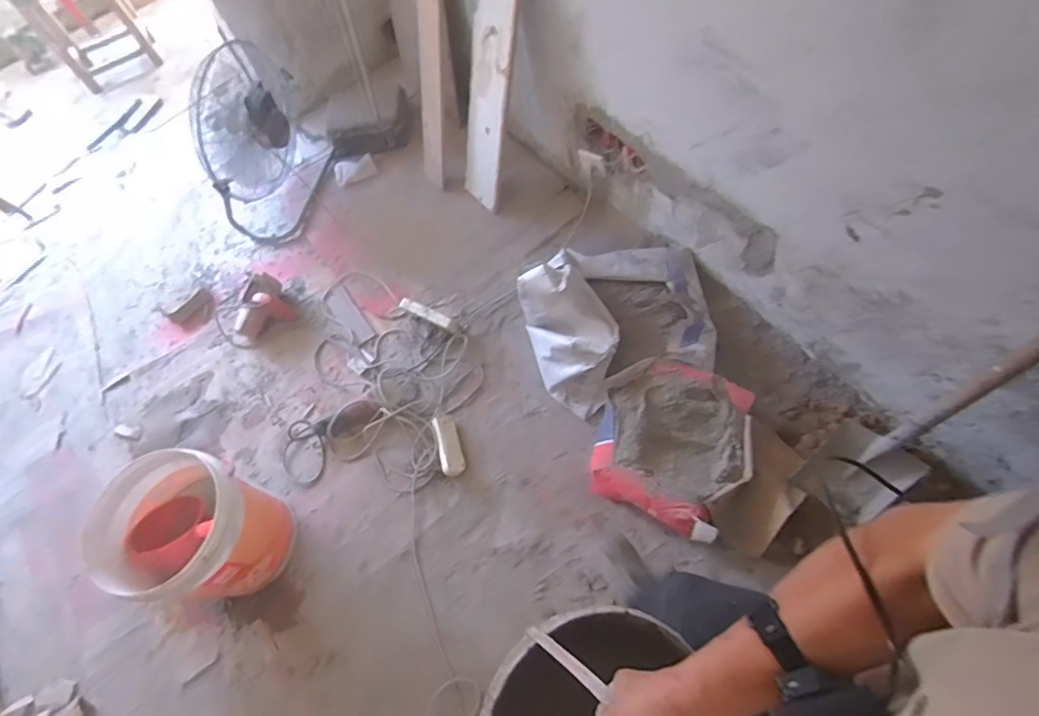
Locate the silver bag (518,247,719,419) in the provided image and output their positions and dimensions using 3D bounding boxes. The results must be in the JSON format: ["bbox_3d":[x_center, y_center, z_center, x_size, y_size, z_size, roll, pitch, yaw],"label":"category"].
[{"bbox_3d":[0.277,-0.124,1.463,0.503,0.256,0.408,-19,62,-1],"label":"silver bag"}]

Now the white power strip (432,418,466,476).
[{"bbox_3d":[-0.191,0.238,1.467,0.062,0.045,0.168,-15,65,-2],"label":"white power strip"}]

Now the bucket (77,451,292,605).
[{"bbox_3d":[-0.743,0.399,1.257,0.299,0.310,0.290,-3,63,7],"label":"bucket"}]

